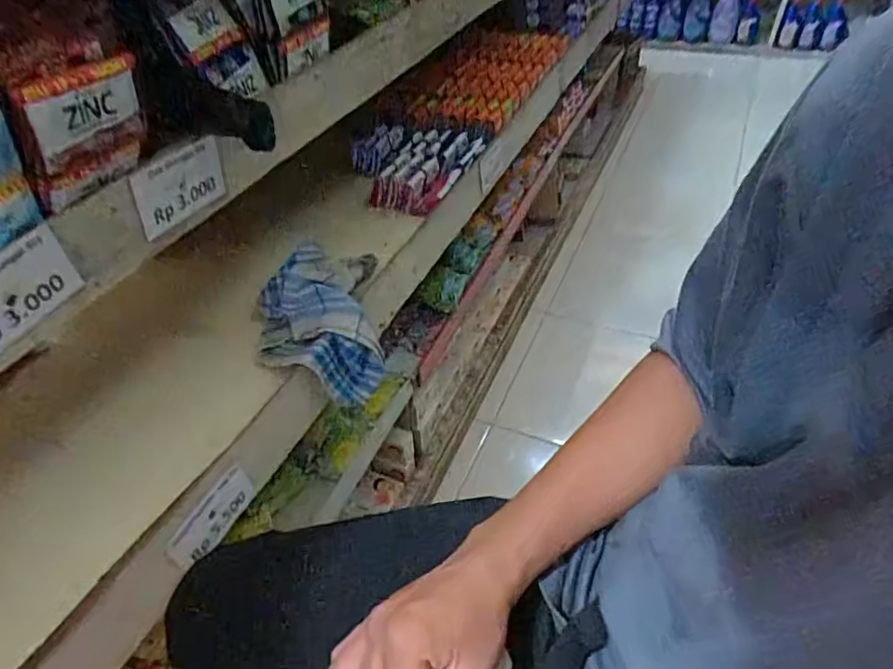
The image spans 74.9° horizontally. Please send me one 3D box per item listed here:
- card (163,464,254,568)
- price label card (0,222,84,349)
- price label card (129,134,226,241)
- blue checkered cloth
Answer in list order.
[{"bbox_3d":[-0.225,0.177,0.567,0.008,0.046,0.095,-1,44,41],"label":"card"},{"bbox_3d":[-0.299,-0.026,0.397,0.004,0.057,0.098,17,51,18],"label":"price label card"},{"bbox_3d":[-0.230,-0.129,0.507,0.008,0.065,0.089,24,50,19],"label":"price label card"},{"bbox_3d":[-0.163,-0.031,0.727,0.143,0.111,0.221,-8,42,-4],"label":"blue checkered cloth"}]

